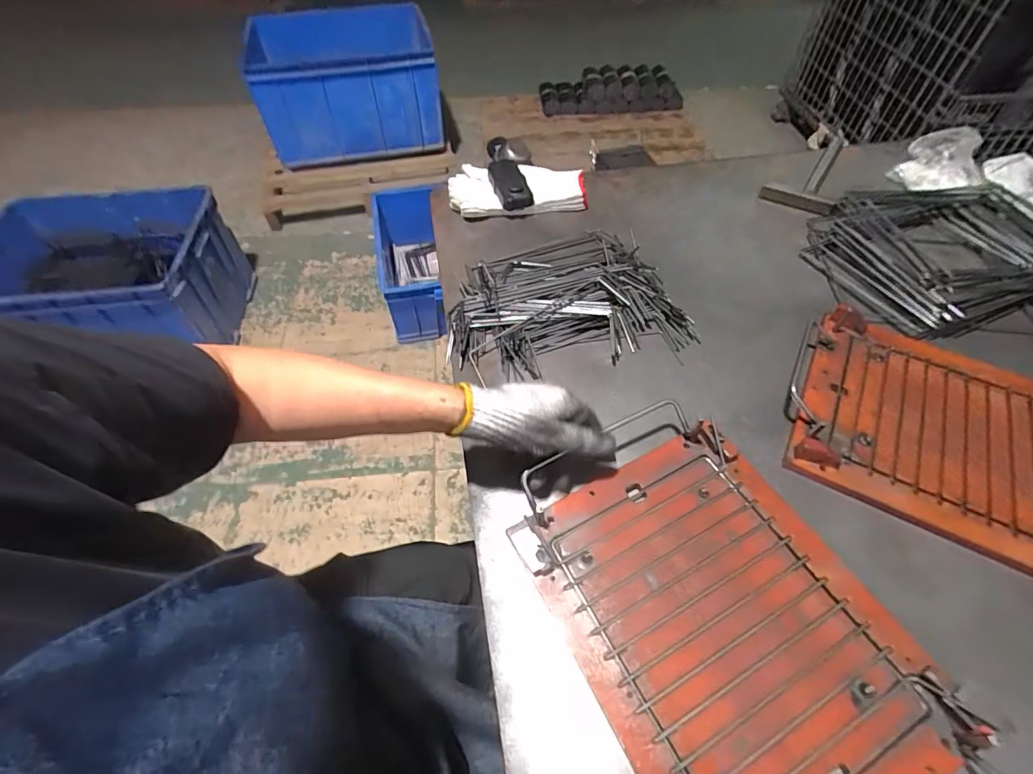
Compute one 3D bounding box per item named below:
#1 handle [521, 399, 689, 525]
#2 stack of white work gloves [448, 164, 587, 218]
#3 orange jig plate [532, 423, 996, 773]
[{"bbox_3d":[0.090,0.068,0.461,0.181,0.009,0.050,-25,90,-12],"label":"handle"},{"bbox_3d":[0.002,-0.322,0.778,0.218,0.046,0.105,-3,54,-3],"label":"stack of white work gloves"},{"bbox_3d":[0.166,0.190,0.387,0.224,0.028,0.296,-23,58,-16],"label":"orange jig plate"}]

